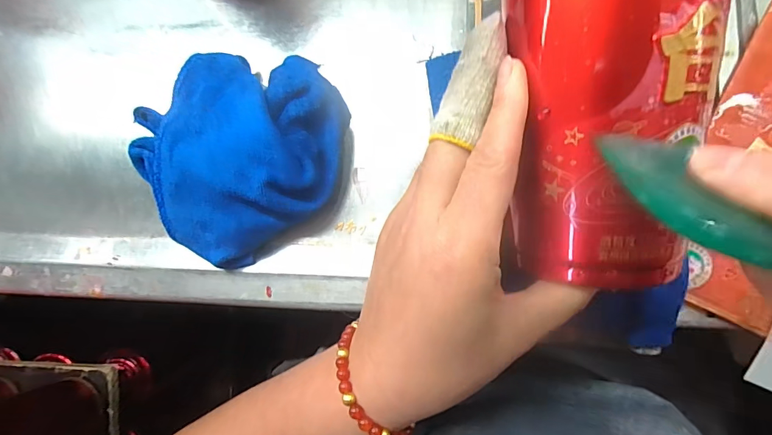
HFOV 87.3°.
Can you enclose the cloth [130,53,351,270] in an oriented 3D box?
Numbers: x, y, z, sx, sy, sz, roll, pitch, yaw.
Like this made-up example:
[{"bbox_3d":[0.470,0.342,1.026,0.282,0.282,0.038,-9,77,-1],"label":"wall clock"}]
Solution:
[{"bbox_3d":[-0.093,-0.045,0.254,0.140,0.048,0.112,-36,85,6],"label":"cloth"}]

